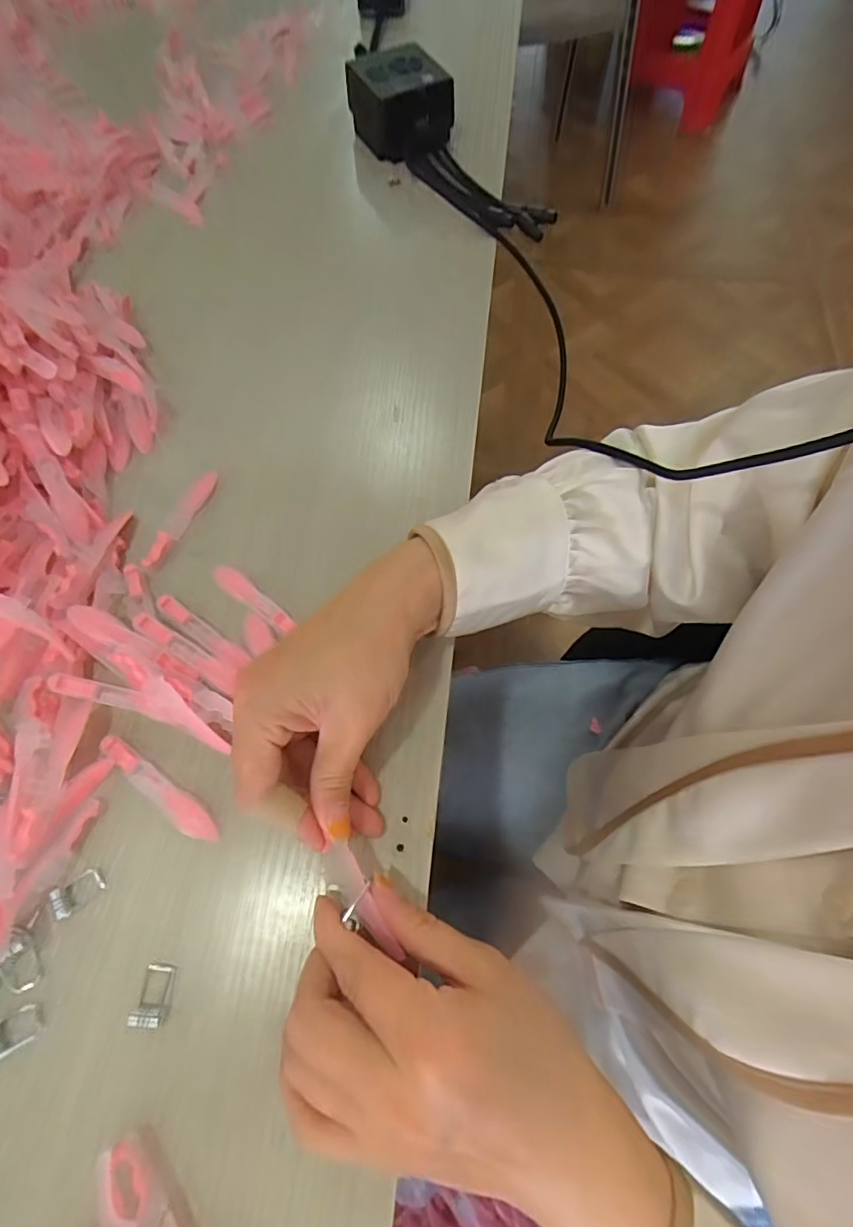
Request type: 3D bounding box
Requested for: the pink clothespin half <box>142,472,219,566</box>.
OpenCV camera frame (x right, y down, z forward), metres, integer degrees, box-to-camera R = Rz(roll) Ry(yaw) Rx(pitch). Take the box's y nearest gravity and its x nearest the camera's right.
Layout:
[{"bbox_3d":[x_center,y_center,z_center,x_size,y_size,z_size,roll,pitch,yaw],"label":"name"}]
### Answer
[{"bbox_3d":[-0.157,-0.061,0.341,0.013,0.007,0.074,23,69,9],"label":"pink clothespin half"}]

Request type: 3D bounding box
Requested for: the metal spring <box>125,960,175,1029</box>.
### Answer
[{"bbox_3d":[-0.123,0.170,0.238,0.013,0.005,0.024,6,67,2],"label":"metal spring"}]

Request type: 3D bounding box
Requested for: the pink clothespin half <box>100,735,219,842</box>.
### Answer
[{"bbox_3d":[-0.137,0.090,0.274,0.078,0.005,0.014,34,71,13],"label":"pink clothespin half"}]

